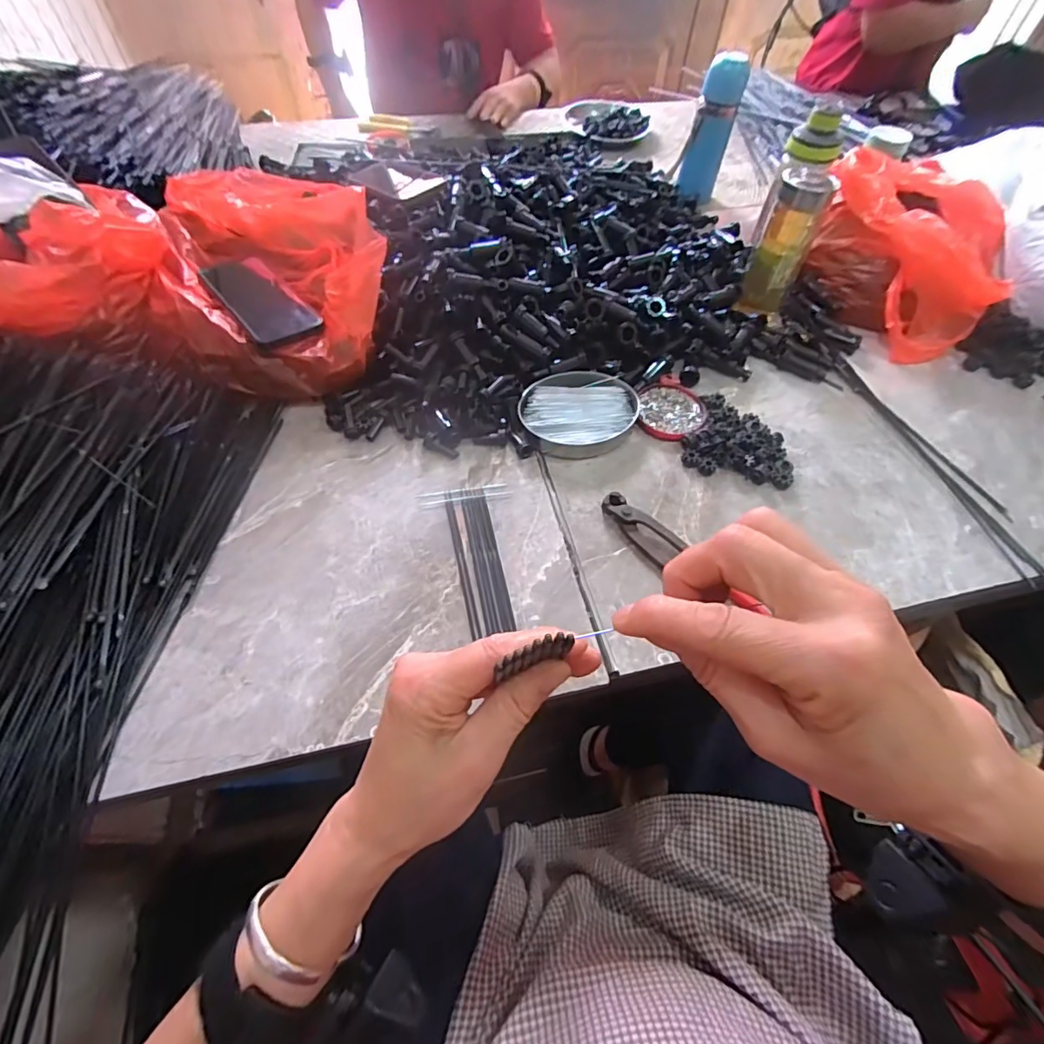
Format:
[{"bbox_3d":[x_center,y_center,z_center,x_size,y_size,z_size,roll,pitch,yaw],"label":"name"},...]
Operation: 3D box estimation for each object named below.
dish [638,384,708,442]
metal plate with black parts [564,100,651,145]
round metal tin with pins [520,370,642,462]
[{"bbox_3d":[0.176,-0.131,0.593,0.075,0.009,0.085,9,57,4],"label":"dish"},{"bbox_3d":[0.181,-0.813,1.028,0.148,0.029,0.162,1,57,-1],"label":"metal plate with black parts"},{"bbox_3d":[0.067,-0.126,0.581,0.131,0.025,0.107,-20,60,-14],"label":"round metal tin with pins"}]

